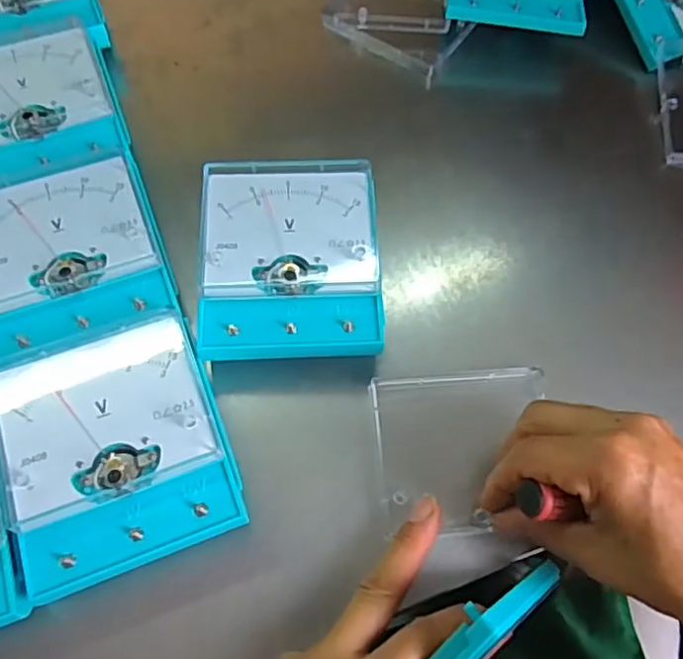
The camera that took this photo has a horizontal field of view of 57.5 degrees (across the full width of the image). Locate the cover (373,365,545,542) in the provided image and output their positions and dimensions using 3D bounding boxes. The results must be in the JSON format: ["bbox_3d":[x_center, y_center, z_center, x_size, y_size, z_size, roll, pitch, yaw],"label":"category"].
[{"bbox_3d":[0.066,0.062,0.331,0.094,0.008,0.085,-4,65,-4],"label":"cover"}]

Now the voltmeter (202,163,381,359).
[{"bbox_3d":[-0.028,-0.037,0.358,0.098,0.038,0.121,-2,65,-3],"label":"voltmeter"}]

